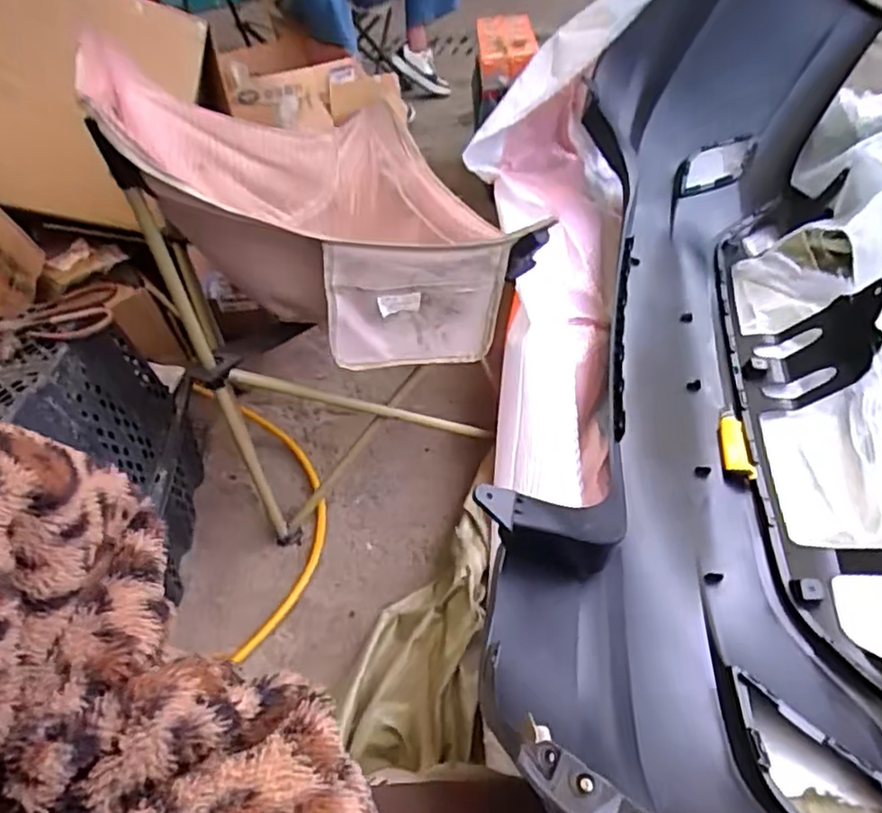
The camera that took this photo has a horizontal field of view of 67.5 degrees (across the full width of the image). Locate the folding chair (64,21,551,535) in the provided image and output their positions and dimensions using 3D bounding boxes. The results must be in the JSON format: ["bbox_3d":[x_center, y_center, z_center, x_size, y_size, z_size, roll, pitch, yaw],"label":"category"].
[{"bbox_3d":[-0.168,-0.245,1.039,0.459,0.573,0.574,-16,44,-9],"label":"folding chair"}]

